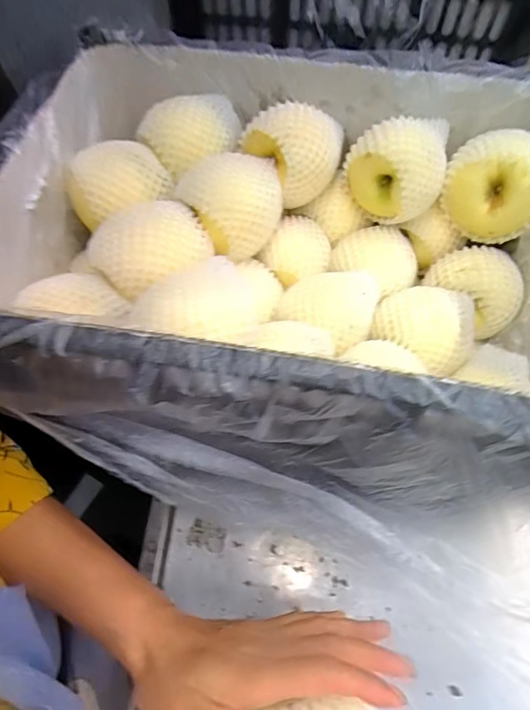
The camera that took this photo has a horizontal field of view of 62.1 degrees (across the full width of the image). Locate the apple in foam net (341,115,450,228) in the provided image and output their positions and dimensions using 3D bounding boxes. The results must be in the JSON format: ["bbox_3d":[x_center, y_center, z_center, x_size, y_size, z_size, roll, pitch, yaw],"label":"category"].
[{"bbox_3d":[0.123,-0.178,0.420,0.090,0.074,0.091,11,62,8],"label":"apple in foam net"}]

